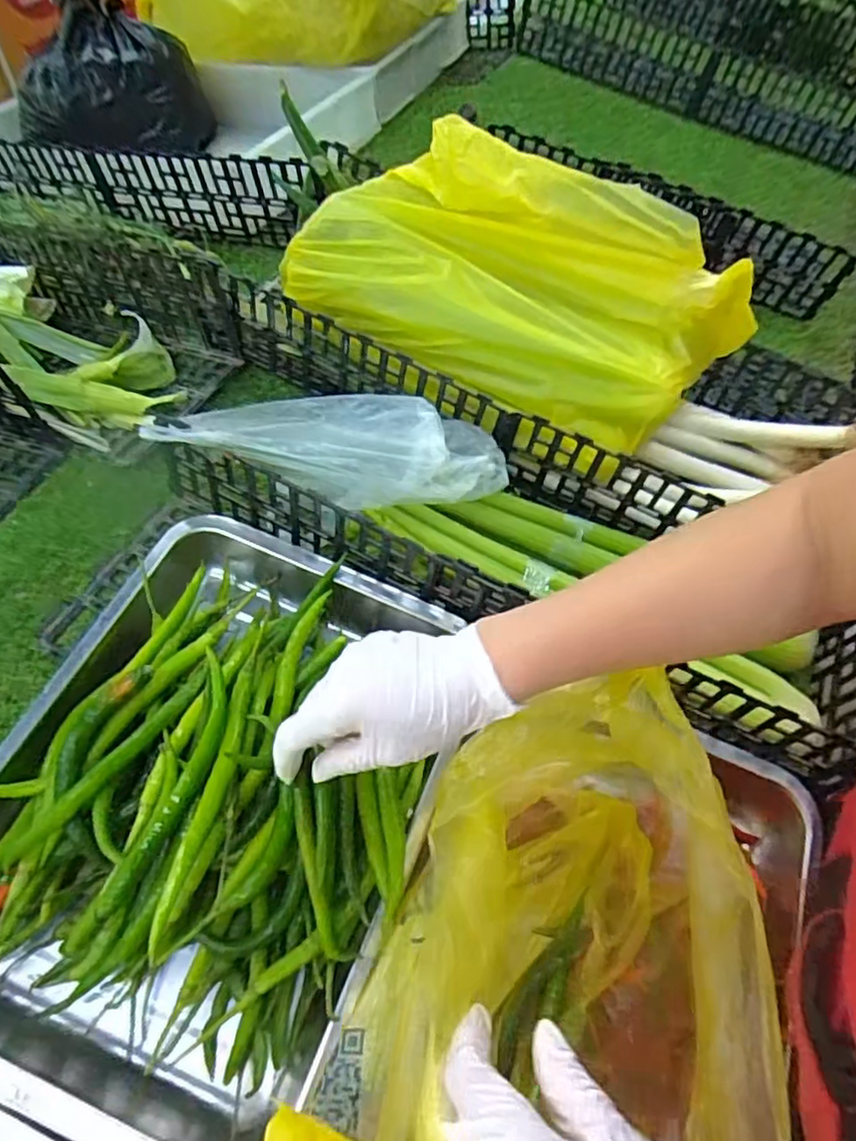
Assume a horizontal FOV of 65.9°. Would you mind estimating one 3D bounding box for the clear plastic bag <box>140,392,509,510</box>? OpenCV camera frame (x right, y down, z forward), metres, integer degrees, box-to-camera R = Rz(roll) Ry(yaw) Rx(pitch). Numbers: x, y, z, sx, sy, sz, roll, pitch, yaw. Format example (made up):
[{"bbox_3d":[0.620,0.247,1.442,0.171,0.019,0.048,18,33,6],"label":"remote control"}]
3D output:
[{"bbox_3d":[-0.079,-0.104,0.588,0.304,0.090,0.110,-5,55,-5],"label":"clear plastic bag"}]

